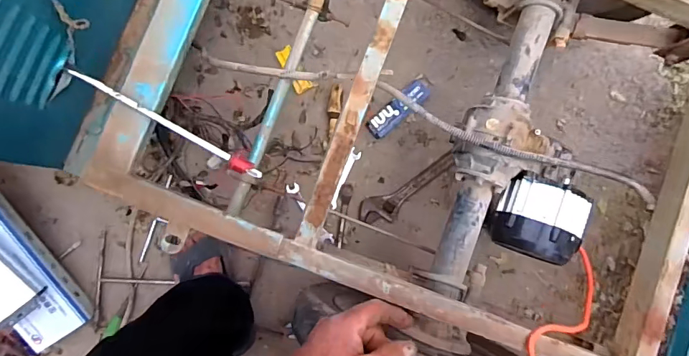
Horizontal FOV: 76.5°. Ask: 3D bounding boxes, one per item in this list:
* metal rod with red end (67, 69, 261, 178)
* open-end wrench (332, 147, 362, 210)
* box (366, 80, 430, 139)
[{"bbox_3d":[-0.227,-0.069,0.579,0.259,0.032,0.024,31,85,-18],"label":"metal rod with red end"},{"bbox_3d":[-0.001,0.001,0.934,0.022,0.009,0.134,25,86,-3],"label":"open-end wrench"},{"bbox_3d":[0.120,-0.152,0.942,0.163,0.035,0.050,-43,91,-5],"label":"box"}]

